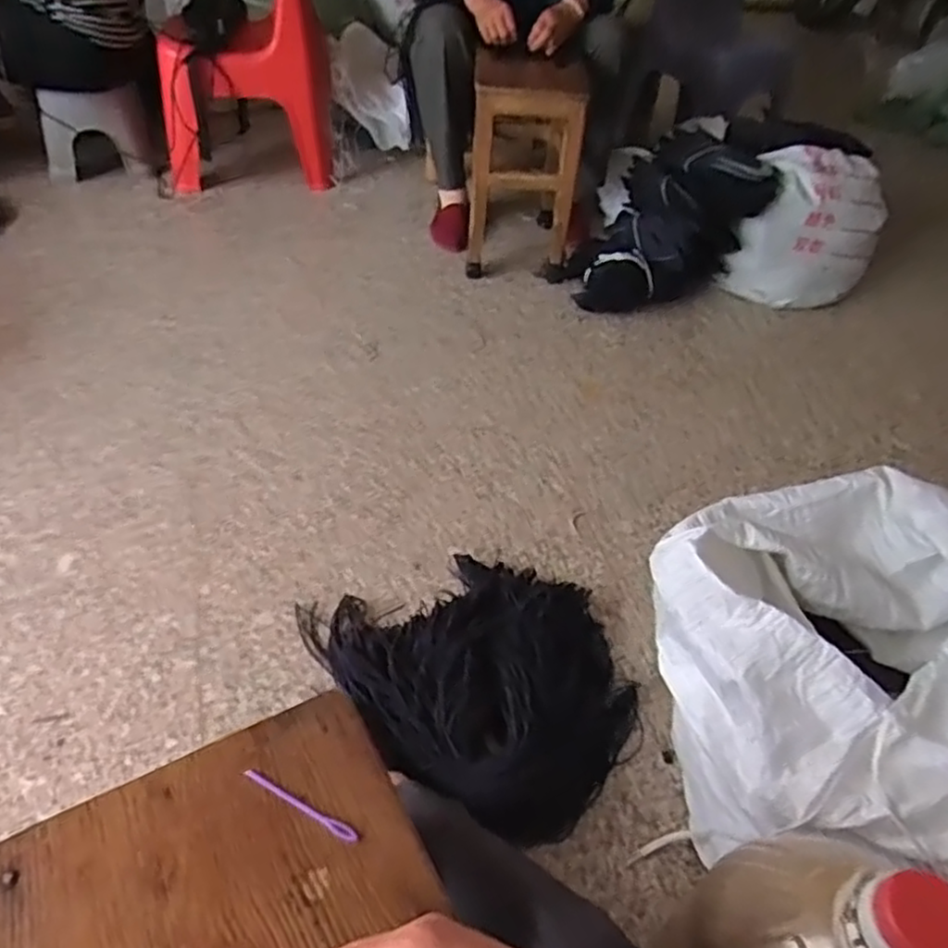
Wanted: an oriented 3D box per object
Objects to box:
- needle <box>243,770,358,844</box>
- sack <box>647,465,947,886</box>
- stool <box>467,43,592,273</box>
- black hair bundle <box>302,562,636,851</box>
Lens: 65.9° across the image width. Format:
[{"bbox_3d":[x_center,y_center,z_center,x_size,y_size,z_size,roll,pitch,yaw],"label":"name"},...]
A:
[{"bbox_3d":[-0.107,0.204,0.450,0.081,0.004,0.009,23,48,15],"label":"needle"},{"bbox_3d":[0.485,0.213,0.823,0.433,0.330,0.584,-3,46,-9],"label":"sack"},{"bbox_3d":[0.110,-0.684,1.678,0.239,0.461,0.266,5,46,-2],"label":"stool"},{"bbox_3d":[0.024,0.260,0.986,0.370,0.077,0.402,4,46,-4],"label":"black hair bundle"}]

